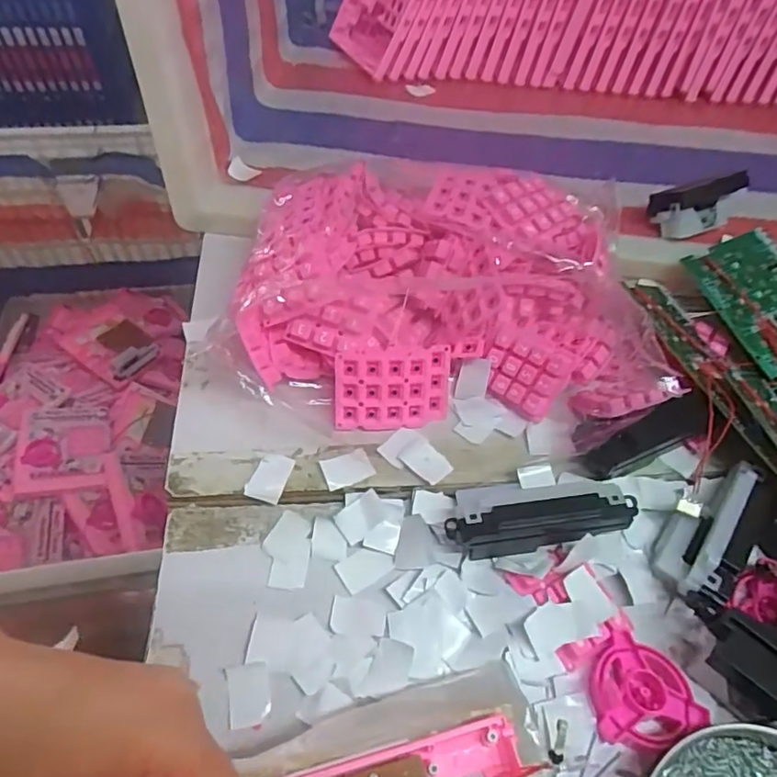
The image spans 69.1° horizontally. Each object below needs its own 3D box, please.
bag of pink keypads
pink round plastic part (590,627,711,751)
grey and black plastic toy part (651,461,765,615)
[{"bbox_3d":[0.038,-0.066,0.389,0.273,0.074,0.179,2,56,-5],"label":"bag of pink keypads"},{"bbox_3d":[0.131,0.151,0.287,0.055,0.007,0.053,3,54,-3],"label":"pink round plastic part"},{"bbox_3d":[0.189,0.081,0.330,0.038,0.028,0.094,32,57,17],"label":"grey and black plastic toy part"}]

